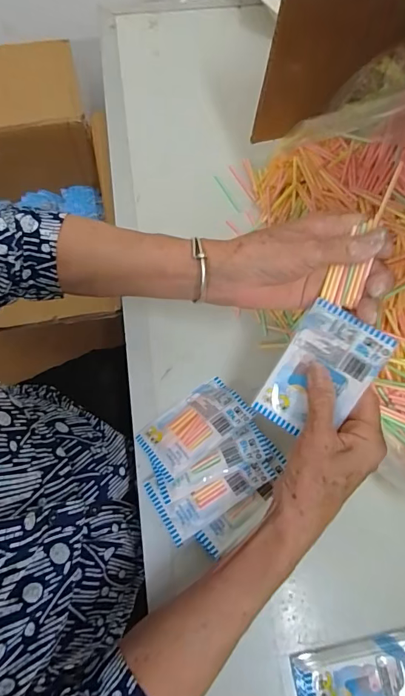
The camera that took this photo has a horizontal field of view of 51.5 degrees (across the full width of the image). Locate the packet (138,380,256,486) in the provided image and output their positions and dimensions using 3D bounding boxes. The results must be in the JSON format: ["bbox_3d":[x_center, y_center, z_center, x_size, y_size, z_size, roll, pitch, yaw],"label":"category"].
[{"bbox_3d":[-0.007,0.074,0.405,0.101,0.009,0.059,-34,51,-17],"label":"packet"}]

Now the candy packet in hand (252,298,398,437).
[{"bbox_3d":[0.092,0.022,0.329,0.065,0.007,0.102,34,105,18],"label":"candy packet in hand"}]

